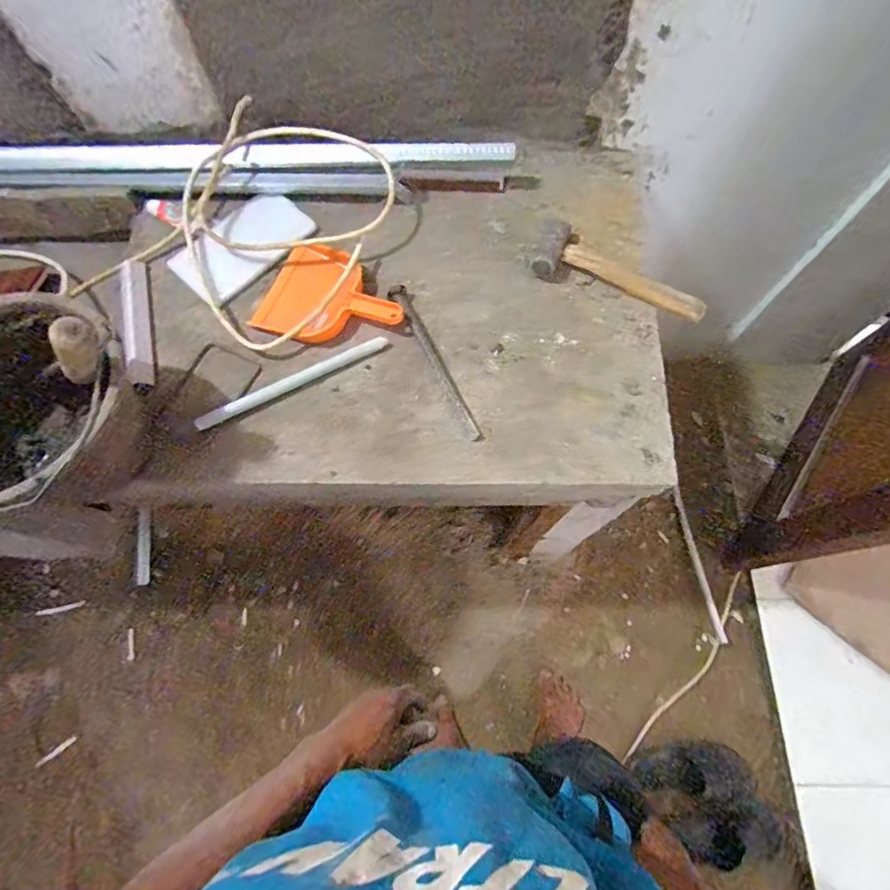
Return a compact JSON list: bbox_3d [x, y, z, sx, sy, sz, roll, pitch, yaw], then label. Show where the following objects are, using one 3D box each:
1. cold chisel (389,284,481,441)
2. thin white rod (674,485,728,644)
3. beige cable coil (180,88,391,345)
[{"bbox_3d":[-0.018,-0.121,0.713,0.025,0.017,0.262,-24,71,-9],"label":"cold chisel"},{"bbox_3d":[0.644,0.297,1.283,0.023,0.011,0.390,-8,70,-3],"label":"thin white rod"},{"bbox_3d":[-0.265,-0.344,0.746,0.307,0.067,0.360,30,72,11],"label":"beige cable coil"}]

